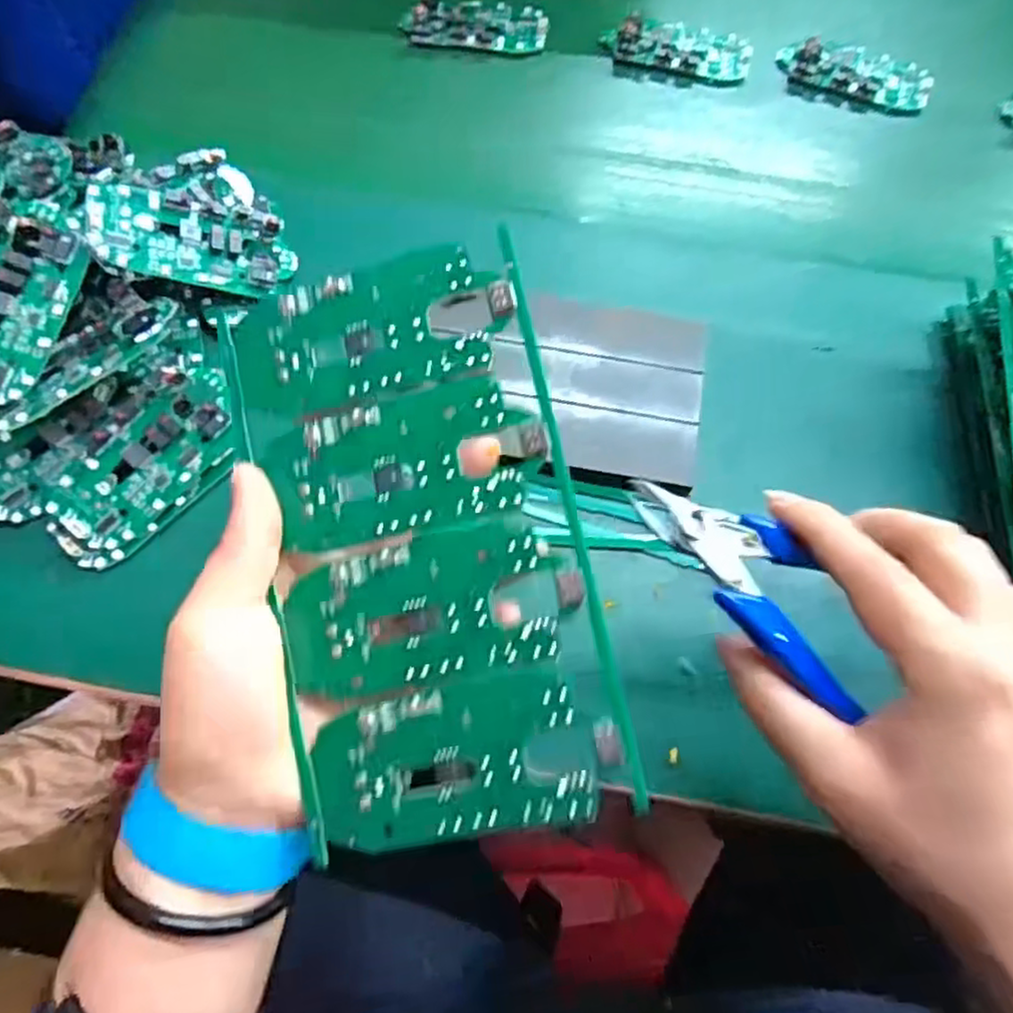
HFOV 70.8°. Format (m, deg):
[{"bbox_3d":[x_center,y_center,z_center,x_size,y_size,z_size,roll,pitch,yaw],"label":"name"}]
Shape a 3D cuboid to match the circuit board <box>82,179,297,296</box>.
[{"bbox_3d":[-0.156,-0.135,0.361,0.096,0.010,0.045,5,78,-34],"label":"circuit board"}]

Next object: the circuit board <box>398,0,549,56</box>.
[{"bbox_3d":[-0.020,-0.327,0.480,0.094,0.009,0.047,3,70,-1],"label":"circuit board"}]

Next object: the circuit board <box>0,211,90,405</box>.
[{"bbox_3d":[-0.228,-0.089,0.326,0.040,0.011,0.088,21,78,-18],"label":"circuit board"}]

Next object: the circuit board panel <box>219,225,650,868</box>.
[{"bbox_3d":[-0.029,0.011,0.232,0.104,0.004,0.186,-14,83,9],"label":"circuit board panel"}]

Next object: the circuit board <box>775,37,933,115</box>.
[{"bbox_3d":[0.230,-0.285,0.476,0.095,0.015,0.048,12,70,2],"label":"circuit board"}]

